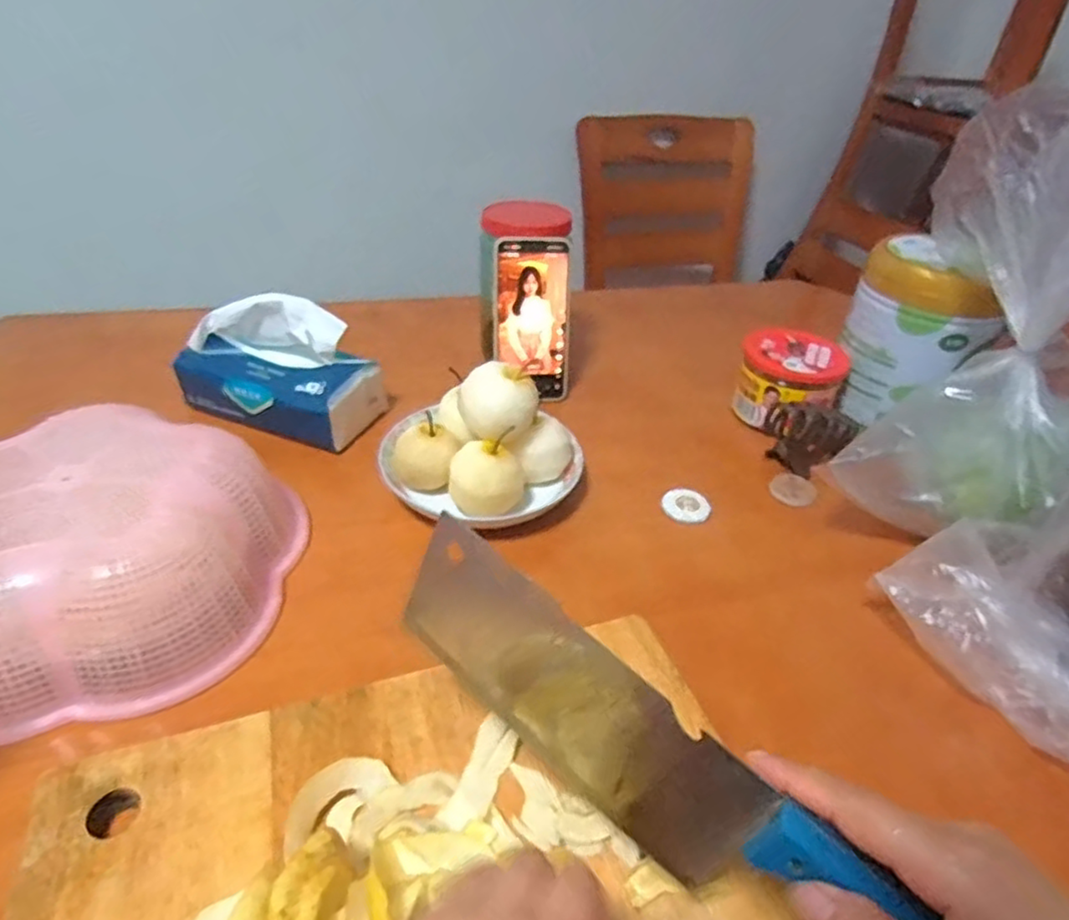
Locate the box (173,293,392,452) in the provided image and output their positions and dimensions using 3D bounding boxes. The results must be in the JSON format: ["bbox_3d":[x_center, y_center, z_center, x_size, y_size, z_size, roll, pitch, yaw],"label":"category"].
[{"bbox_3d":[-0.244,-0.089,0.629,0.184,0.101,0.082,12,38,9],"label":"box"}]

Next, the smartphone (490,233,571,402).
[{"bbox_3d":[-0.003,-0.143,0.686,0.078,0.163,0.011,-3,22,-6],"label":"smartphone"}]

